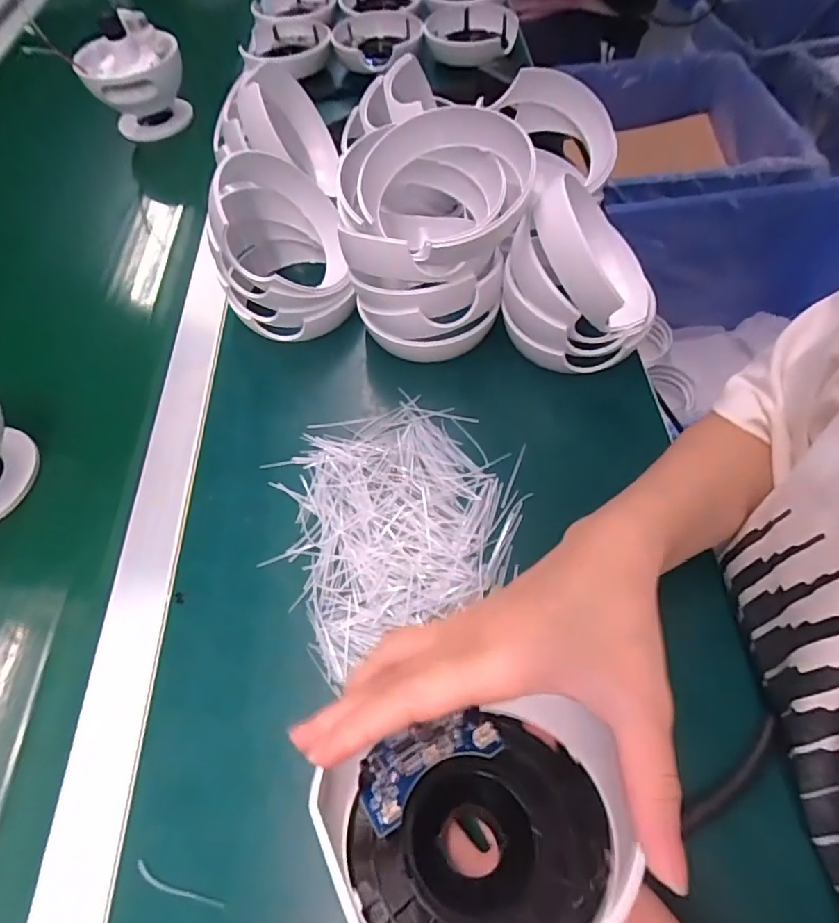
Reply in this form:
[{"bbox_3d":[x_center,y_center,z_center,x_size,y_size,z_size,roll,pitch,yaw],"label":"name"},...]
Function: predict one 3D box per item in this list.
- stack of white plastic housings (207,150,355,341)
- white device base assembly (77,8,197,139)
[{"bbox_3d":[-0.115,-0.171,0.434,0.098,0.104,0.118,-14,58,-4],"label":"stack of white plastic housings"},{"bbox_3d":[-0.343,-0.465,0.639,0.109,0.103,0.124,-23,59,-9],"label":"white device base assembly"}]

